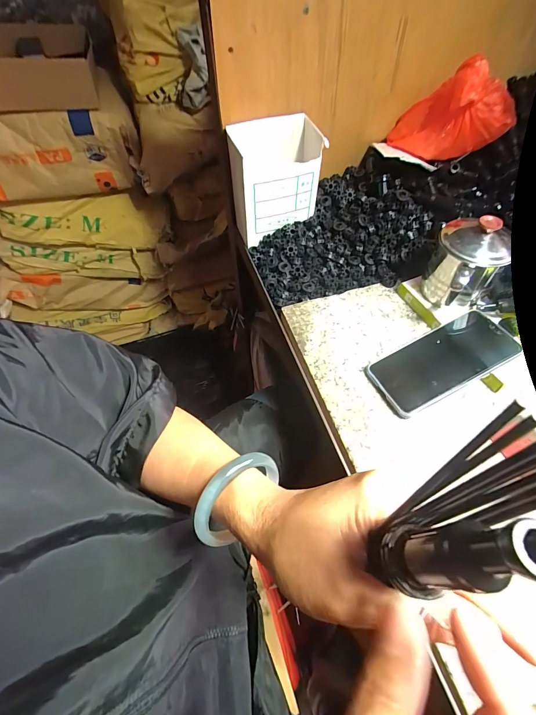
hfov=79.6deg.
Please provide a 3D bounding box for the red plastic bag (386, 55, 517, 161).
[{"bbox_3d":[0.268,-0.355,0.456,0.132,0.107,0.112,-21,59,-12],"label":"red plastic bag"}]

